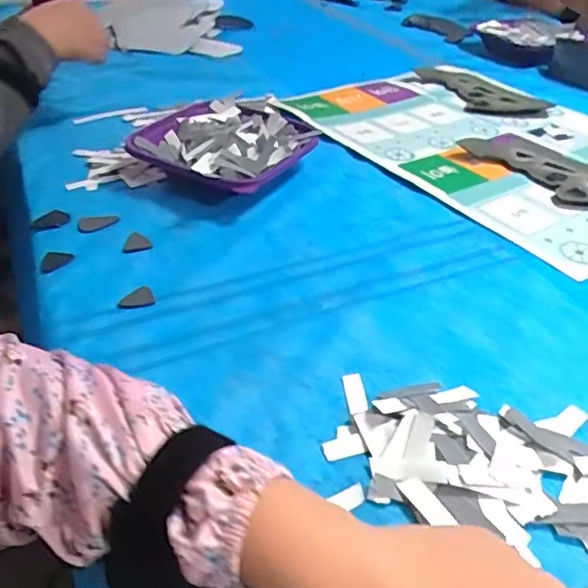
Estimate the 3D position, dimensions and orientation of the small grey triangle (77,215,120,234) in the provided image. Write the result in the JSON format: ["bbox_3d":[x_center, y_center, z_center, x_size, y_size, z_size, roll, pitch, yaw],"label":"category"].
[{"bbox_3d":[-0.186,-0.068,0.553,0.039,0.009,0.019,-27,47,-27],"label":"small grey triangle"}]

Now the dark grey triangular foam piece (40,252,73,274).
[{"bbox_3d":[-0.209,-0.029,0.511,0.018,0.007,0.030,18,44,21],"label":"dark grey triangular foam piece"}]

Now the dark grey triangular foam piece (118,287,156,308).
[{"bbox_3d":[-0.129,0.006,0.480,0.027,0.006,0.022,-25,46,-26],"label":"dark grey triangular foam piece"}]

